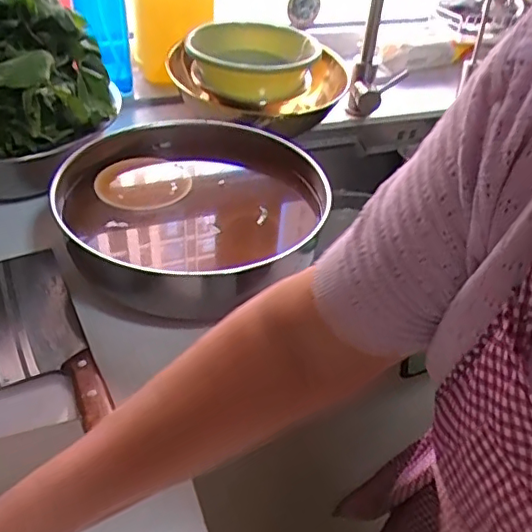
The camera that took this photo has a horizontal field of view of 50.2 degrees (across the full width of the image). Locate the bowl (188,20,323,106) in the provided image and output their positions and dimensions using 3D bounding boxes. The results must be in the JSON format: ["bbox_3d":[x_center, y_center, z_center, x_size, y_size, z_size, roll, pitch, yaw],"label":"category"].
[{"bbox_3d":[-0.025,-0.357,0.972,0.202,0.093,0.170,-2,40,-8],"label":"bowl"}]

